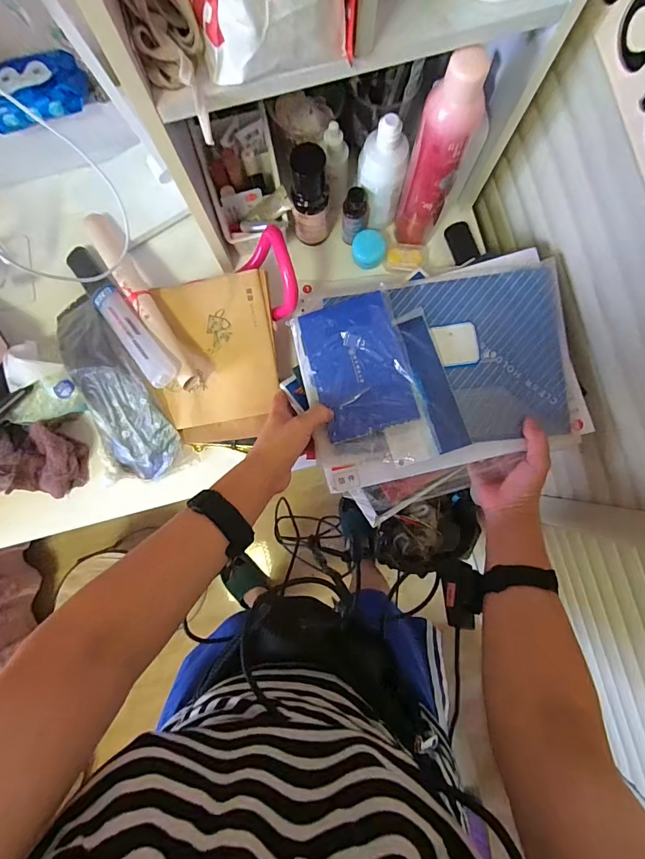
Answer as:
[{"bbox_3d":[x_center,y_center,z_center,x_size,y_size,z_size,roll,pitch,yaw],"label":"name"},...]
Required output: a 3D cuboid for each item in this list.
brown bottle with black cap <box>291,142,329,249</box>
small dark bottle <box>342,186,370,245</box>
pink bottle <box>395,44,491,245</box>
[{"bbox_3d":[-0.017,-0.298,0.541,0.050,0.139,0.041,-3,86,-2],"label":"brown bottle with black cap"},{"bbox_3d":[0.045,-0.292,0.573,0.037,0.090,0.041,13,86,-1],"label":"small dark bottle"},{"bbox_3d":[0.139,-0.319,0.491,0.066,0.256,0.065,26,86,0],"label":"pink bottle"}]

